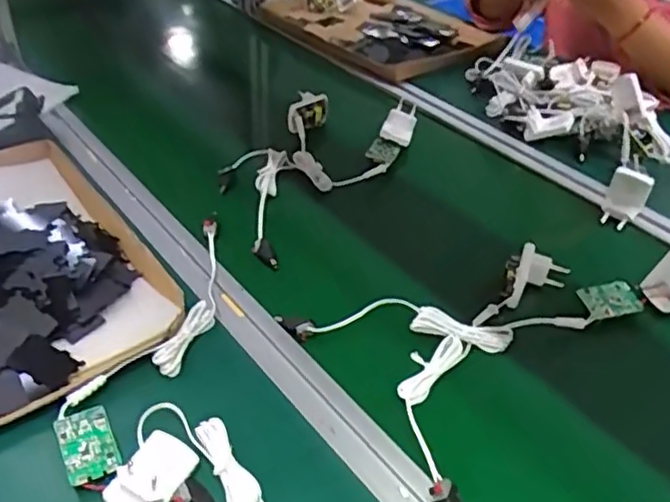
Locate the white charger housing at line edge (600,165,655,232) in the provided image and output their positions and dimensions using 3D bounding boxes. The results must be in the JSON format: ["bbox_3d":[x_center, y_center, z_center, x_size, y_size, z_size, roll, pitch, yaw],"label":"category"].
[{"bbox_3d":[0.309,-0.056,0.708,0.039,0.059,0.027,24,43,25],"label":"white charger housing at line edge"}]

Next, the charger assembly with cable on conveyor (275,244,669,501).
[{"bbox_3d":[0.162,0.059,0.571,0.340,0.043,0.211,-20,44,-26],"label":"charger assembly with cable on conveyor"}]

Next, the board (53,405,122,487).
[{"bbox_3d":[-0.172,0.132,0.459,0.035,0.007,0.053,-17,43,-23],"label":"board"}]

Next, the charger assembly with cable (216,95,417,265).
[{"bbox_3d":[-0.038,-0.101,0.773,0.155,0.044,0.317,24,43,24],"label":"charger assembly with cable"}]

